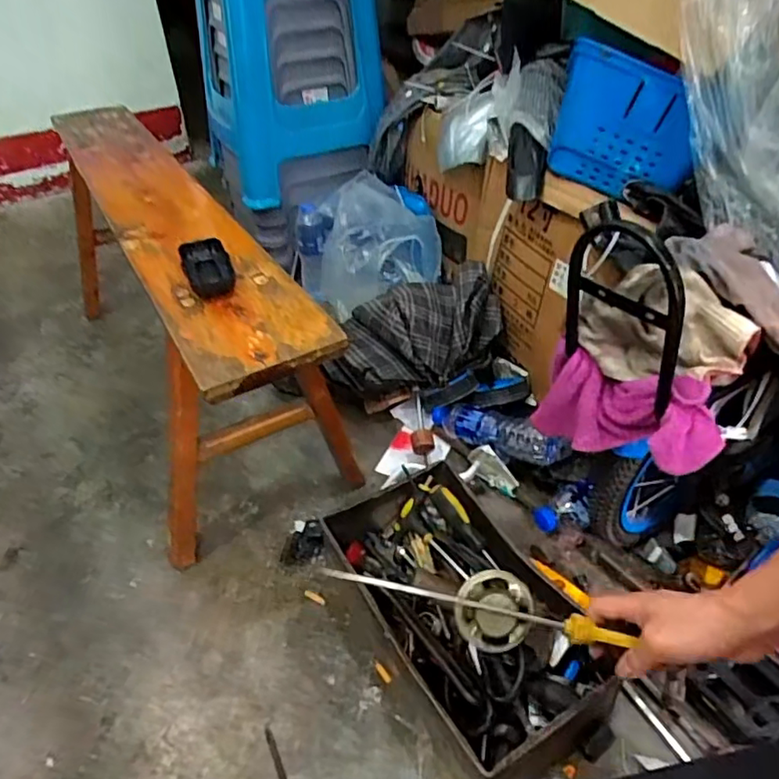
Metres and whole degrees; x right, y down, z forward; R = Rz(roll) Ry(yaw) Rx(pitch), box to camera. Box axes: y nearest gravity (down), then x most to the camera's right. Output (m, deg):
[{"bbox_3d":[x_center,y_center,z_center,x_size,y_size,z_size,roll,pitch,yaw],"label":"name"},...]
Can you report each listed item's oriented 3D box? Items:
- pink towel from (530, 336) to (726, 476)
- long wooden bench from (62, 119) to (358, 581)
[{"bbox_3d":[0.248,0.019,0.645,0.070,0.106,0.206,-33,31,-31],"label":"pink towel"},{"bbox_3d":[-0.348,-0.143,0.986,0.288,0.370,0.924,-20,42,-23],"label":"long wooden bench"}]

